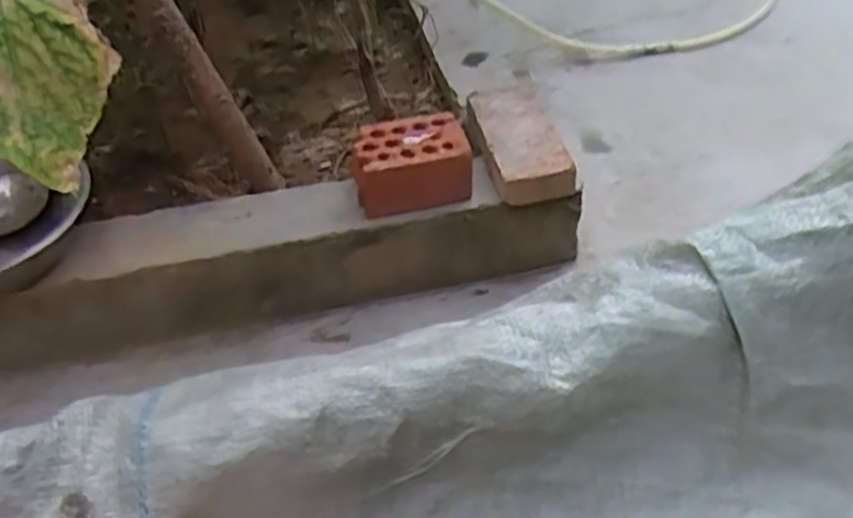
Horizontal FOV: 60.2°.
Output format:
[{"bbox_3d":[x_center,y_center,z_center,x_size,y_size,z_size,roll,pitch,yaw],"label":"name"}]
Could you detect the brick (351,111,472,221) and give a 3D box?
[{"bbox_3d":[-0.026,-0.136,1.046,0.165,0.087,0.107,-13,45,-9],"label":"brick"}]

